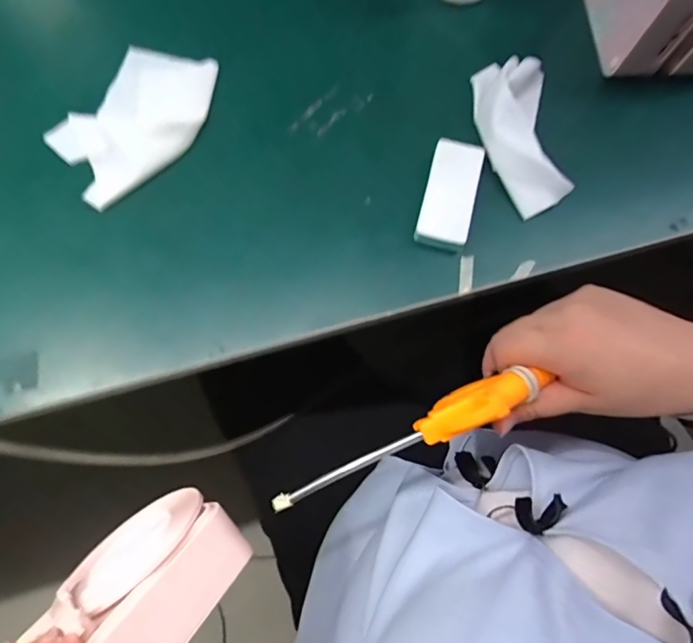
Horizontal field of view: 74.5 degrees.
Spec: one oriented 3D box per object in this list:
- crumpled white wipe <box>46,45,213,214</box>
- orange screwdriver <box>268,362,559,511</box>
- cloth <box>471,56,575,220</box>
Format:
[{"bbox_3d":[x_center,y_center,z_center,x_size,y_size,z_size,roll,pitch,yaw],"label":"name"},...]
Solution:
[{"bbox_3d":[-0.183,-0.176,0.396,0.106,0.011,0.158,33,75,9],"label":"crumpled white wipe"},{"bbox_3d":[0.037,0.071,0.276,0.180,0.032,0.022,-28,74,6],"label":"orange screwdriver"},{"bbox_3d":[0.150,-0.162,0.388,0.064,0.035,0.136,-8,73,-3],"label":"cloth"}]

